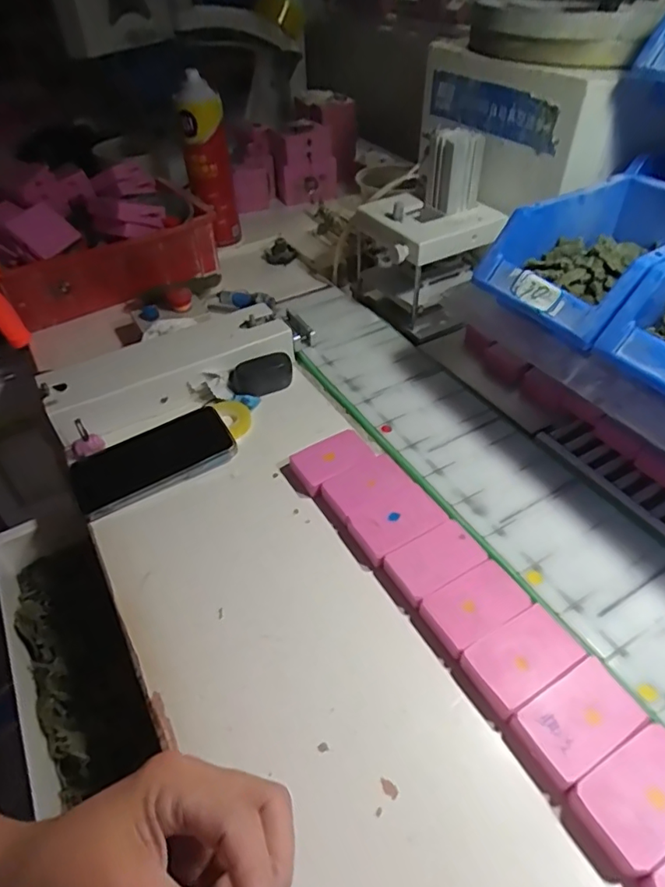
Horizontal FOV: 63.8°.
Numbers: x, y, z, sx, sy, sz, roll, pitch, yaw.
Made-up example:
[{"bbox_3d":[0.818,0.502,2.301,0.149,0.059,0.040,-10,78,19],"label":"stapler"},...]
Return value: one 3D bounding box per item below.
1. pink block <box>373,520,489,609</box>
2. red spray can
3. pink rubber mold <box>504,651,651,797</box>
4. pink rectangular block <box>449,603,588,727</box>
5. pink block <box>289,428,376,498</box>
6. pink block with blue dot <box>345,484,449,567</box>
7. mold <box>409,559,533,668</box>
[{"bbox_3d":[0.075,0.092,0.406,0.074,0.017,0.044,-26,49,-21],"label":"pink block"},{"bbox_3d":[-0.181,-0.396,0.789,0.066,0.230,0.050,-11,46,-7],"label":"red spray can"},{"bbox_3d":[0.146,0.168,0.322,0.076,0.017,0.044,-24,49,-19],"label":"pink rubber mold"},{"bbox_3d":[0.122,0.143,0.350,0.077,0.015,0.044,-24,49,-19],"label":"pink rectangular block"},{"bbox_3d":[-0.001,0.018,0.484,0.069,0.021,0.046,-25,49,-20],"label":"pink block"},{"bbox_3d":[0.052,0.064,0.432,0.071,0.016,0.046,-25,49,-20],"label":"pink block with blue dot"},{"bbox_3d":[0.099,0.118,0.379,0.076,0.017,0.044,-24,48,-19],"label":"mold"}]

